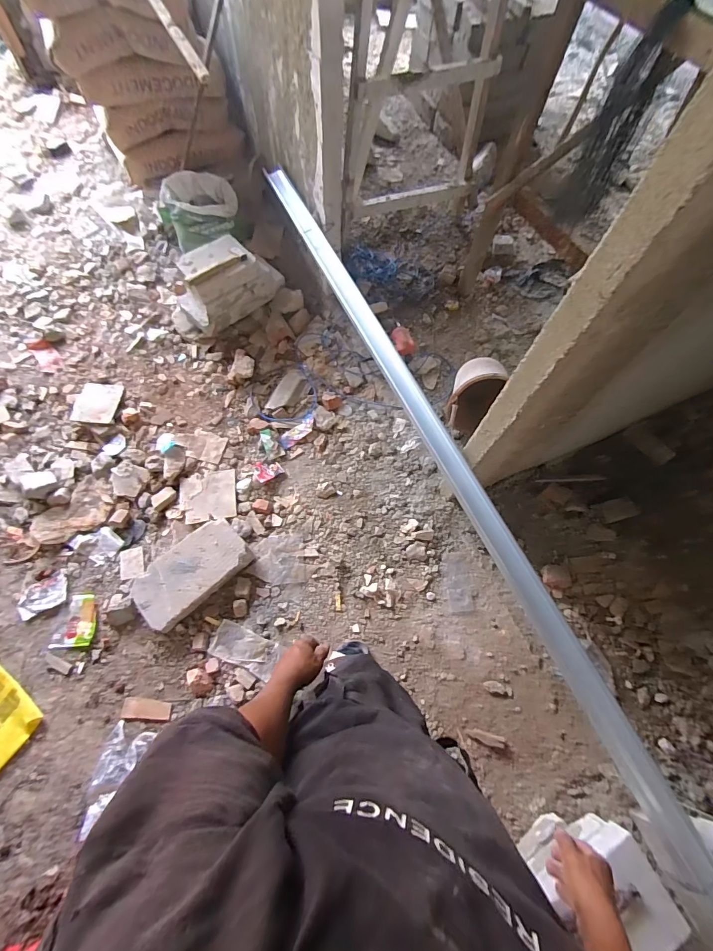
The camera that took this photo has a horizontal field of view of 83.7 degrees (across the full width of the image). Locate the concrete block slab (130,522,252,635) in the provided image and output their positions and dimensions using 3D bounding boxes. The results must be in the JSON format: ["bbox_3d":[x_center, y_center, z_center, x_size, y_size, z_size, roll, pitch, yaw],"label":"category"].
[{"bbox_3d":[-0.569,0.327,1.369,0.379,0.100,0.213,-39,74,-17],"label":"concrete block slab"}]

